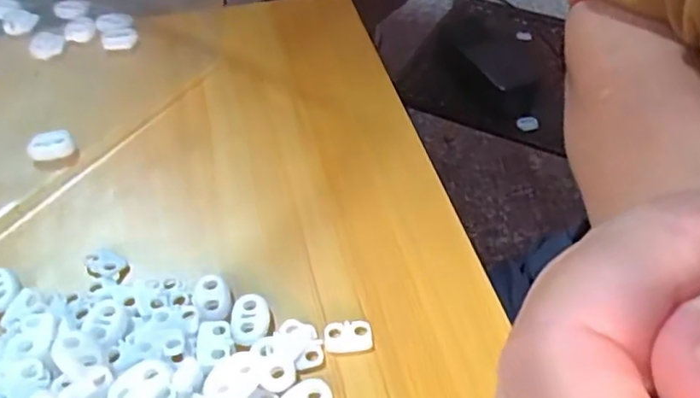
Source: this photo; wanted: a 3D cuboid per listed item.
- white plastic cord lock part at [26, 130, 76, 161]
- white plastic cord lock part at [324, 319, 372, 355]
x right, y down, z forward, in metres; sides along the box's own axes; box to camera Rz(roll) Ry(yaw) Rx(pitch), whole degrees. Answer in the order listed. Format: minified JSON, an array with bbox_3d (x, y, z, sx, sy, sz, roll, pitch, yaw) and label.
[{"bbox_3d":[-0.153,-0.027,0.314,0.022,0.008,0.013,-17,47,-16],"label":"white plastic cord lock part"},{"bbox_3d":[-0.001,0.054,0.240,0.019,0.004,0.013,-7,45,-7],"label":"white plastic cord lock part"}]

